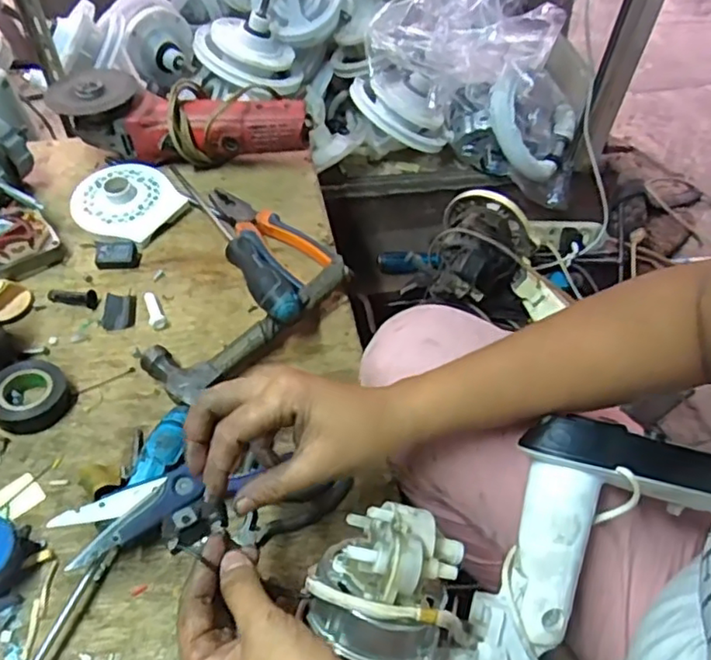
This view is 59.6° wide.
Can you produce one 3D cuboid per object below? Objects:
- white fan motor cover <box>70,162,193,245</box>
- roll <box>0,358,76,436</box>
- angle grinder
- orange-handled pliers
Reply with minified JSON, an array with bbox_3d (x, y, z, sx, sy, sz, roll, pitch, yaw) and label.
[{"bbox_3d":[-0.254,-0.143,0.684,0.119,0.026,0.102,34,57,22],"label":"white fan motor cover"},{"bbox_3d":[-0.281,0.053,0.526,0.072,0.022,0.061,26,54,17],"label":"roll"},{"bbox_3d":[-0.200,-0.241,0.718,0.287,0.073,0.078,6,51,1],"label":"angle grinder"},{"bbox_3d":[-0.091,-0.104,0.663,0.060,0.022,0.167,-31,59,-25],"label":"orange-handled pliers"}]

